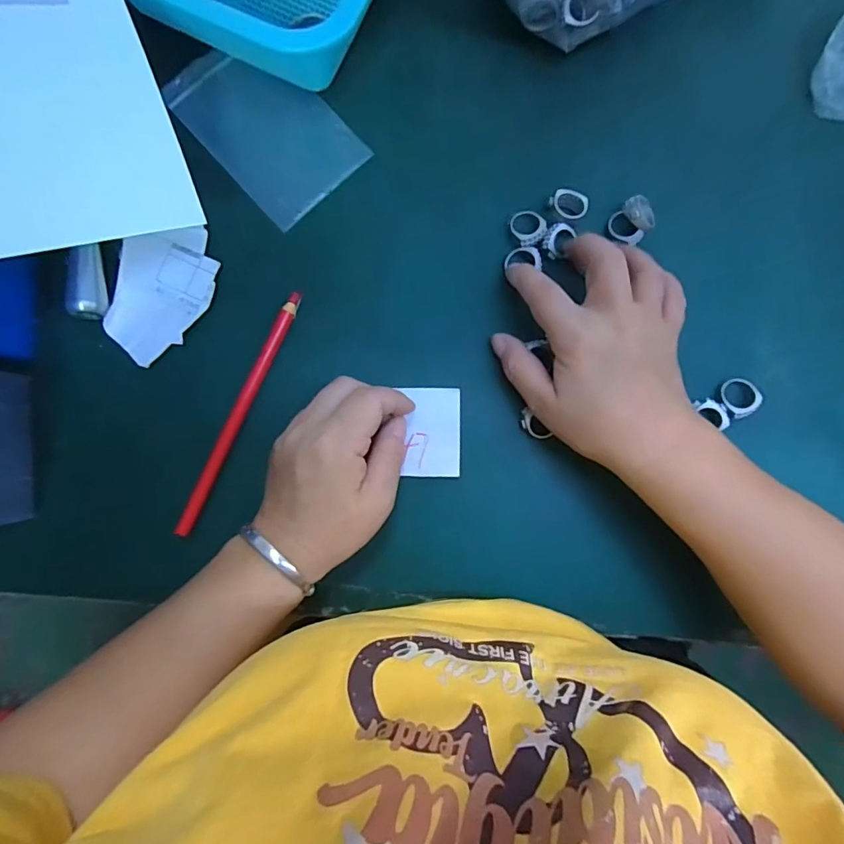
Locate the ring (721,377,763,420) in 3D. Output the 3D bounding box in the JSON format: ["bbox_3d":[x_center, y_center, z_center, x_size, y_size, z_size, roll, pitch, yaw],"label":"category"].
[{"bbox_3d":[0.207,-0.016,0.315,0.026,0.007,0.024,0,87,-1],"label":"ring"}]

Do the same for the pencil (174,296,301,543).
[{"bbox_3d":[-0.113,-0.007,0.305,0.009,0.010,0.162,24,87,0],"label":"pencil"}]

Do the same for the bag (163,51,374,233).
[{"bbox_3d":[-0.101,-0.193,0.317,0.077,0.007,0.121,-43,90,-5],"label":"bag"}]

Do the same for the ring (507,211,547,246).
[{"bbox_3d":[0.070,-0.128,0.318,0.022,0.005,0.025,-31,88,-2],"label":"ring"}]

